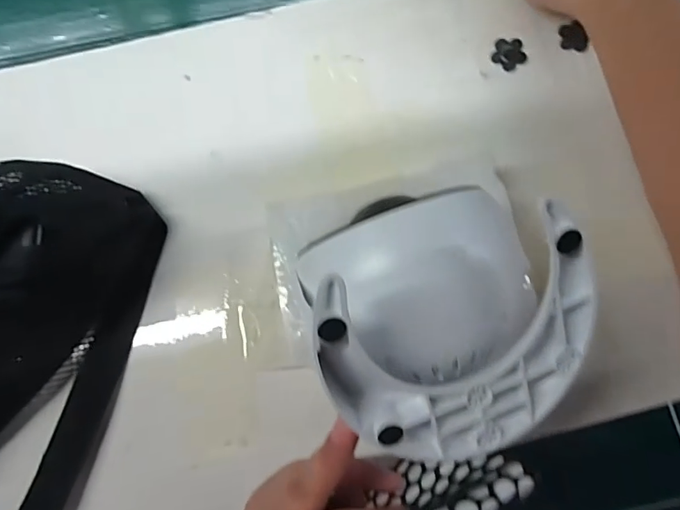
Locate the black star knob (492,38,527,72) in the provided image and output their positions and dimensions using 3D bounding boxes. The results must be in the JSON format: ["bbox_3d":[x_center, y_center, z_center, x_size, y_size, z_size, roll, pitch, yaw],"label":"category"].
[{"bbox_3d":[0.128,-0.152,0.358,0.025,0.004,0.027,41,81,10],"label":"black star knob"}]

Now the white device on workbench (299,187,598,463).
[{"bbox_3d":[0.045,0.027,0.224,0.114,0.075,0.108,-16,110,-5],"label":"white device on workbench"}]

